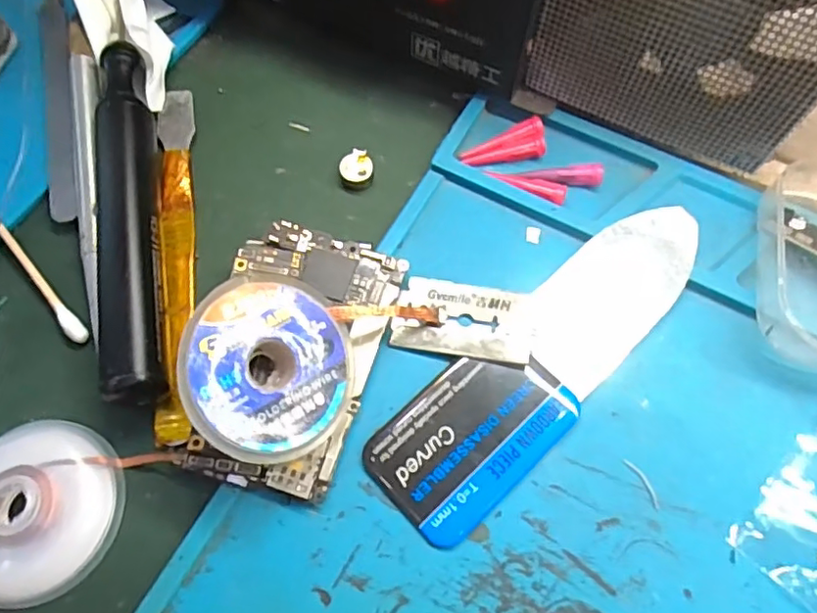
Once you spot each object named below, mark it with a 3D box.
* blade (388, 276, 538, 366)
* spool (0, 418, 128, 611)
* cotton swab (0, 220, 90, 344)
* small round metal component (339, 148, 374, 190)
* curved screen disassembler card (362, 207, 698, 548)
[{"bbox_3d":[0.016,0.003,0.174,0.040,0.004,0.023,9,67,5],"label":"blade"},{"bbox_3d":[-0.097,0.051,0.154,0.041,0.008,0.043,0,67,1],"label":"spool"},{"bbox_3d":[-0.117,-0.016,0.182,0.005,0.006,0.069,-39,72,-14],"label":"cotton swab"},{"bbox_3d":[-0.017,-0.044,0.199,0.011,0.007,0.011,0,67,1],"label":"small round metal component"},{"bbox_3d":[0.041,0.014,0.171,0.118,0.004,0.034,-40,72,-15],"label":"curved screen disassembler card"}]

